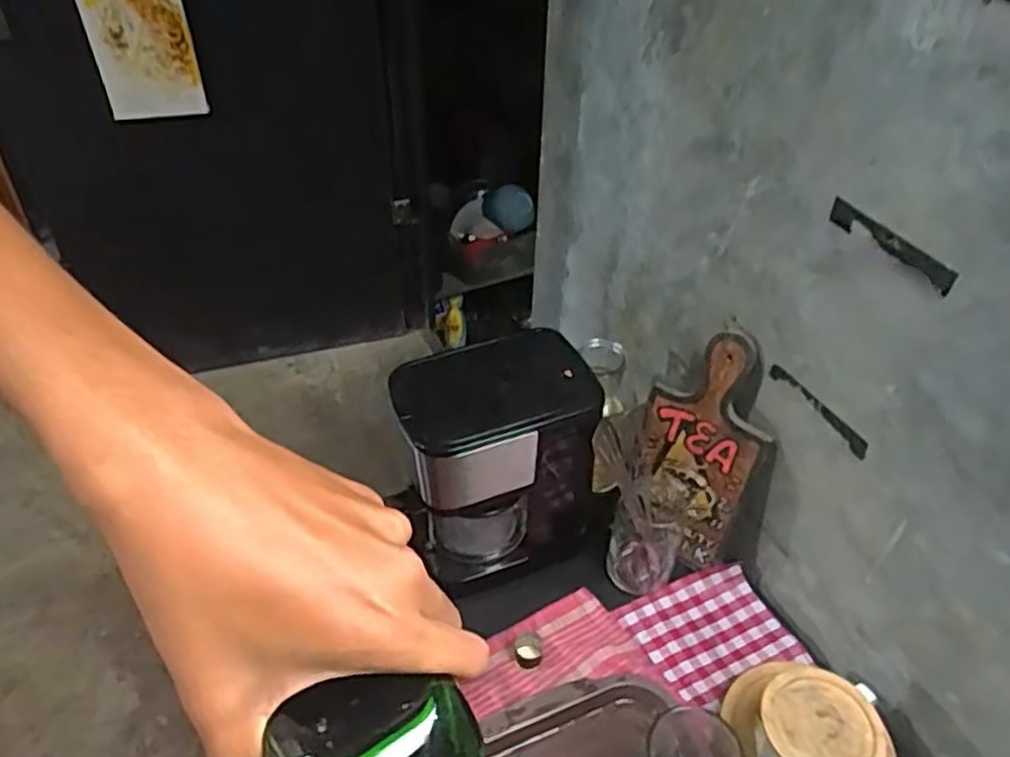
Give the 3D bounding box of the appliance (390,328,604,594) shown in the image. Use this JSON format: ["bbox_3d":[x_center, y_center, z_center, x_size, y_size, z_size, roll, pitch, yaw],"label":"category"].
[{"bbox_3d":[0.003,0.098,0.821,0.235,0.270,0.143,-11,43,-14],"label":"appliance"}]

